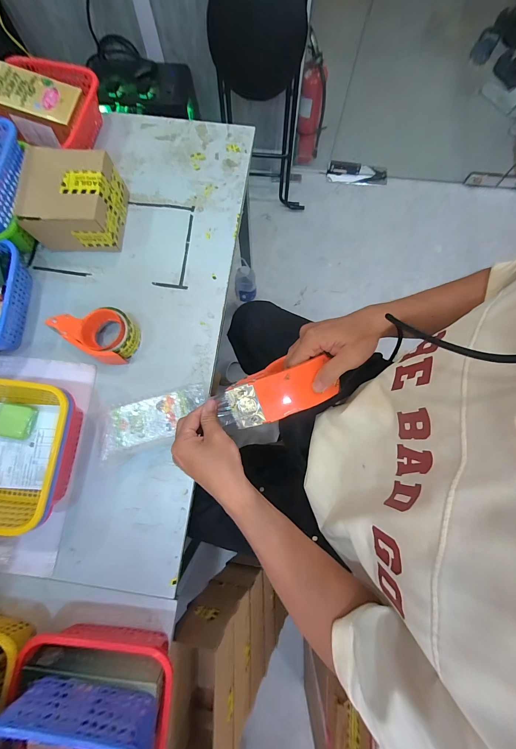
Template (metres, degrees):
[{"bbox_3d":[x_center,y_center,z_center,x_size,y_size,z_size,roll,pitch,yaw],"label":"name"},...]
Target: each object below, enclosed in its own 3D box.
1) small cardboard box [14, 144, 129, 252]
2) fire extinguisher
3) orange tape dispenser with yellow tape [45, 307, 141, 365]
[{"bbox_3d":[-0.361,-0.338,0.567,0.156,0.113,0.147,1,78,0],"label":"small cardboard box"},{"bbox_3d":[0.244,-1.179,1.294,0.120,0.400,0.140,11,79,2],"label":"fire extinguisher"},{"bbox_3d":[-0.299,-0.085,0.541,0.136,0.065,0.104,34,80,7],"label":"orange tape dispenser with yellow tape"}]

